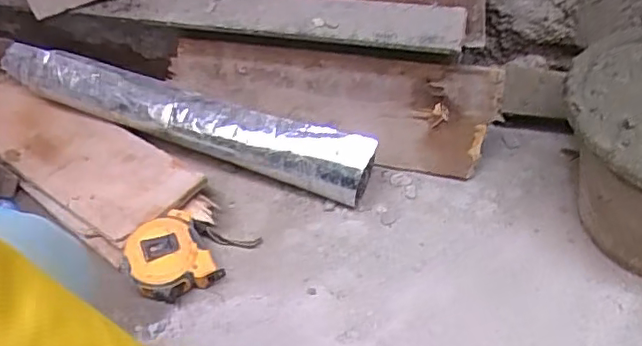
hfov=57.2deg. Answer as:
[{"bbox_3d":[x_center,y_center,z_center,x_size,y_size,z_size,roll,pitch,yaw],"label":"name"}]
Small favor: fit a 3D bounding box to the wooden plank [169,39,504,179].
[{"bbox_3d":[0.000,-0.081,0.685,0.376,0.122,0.022,10,24,18],"label":"wooden plank"}]

